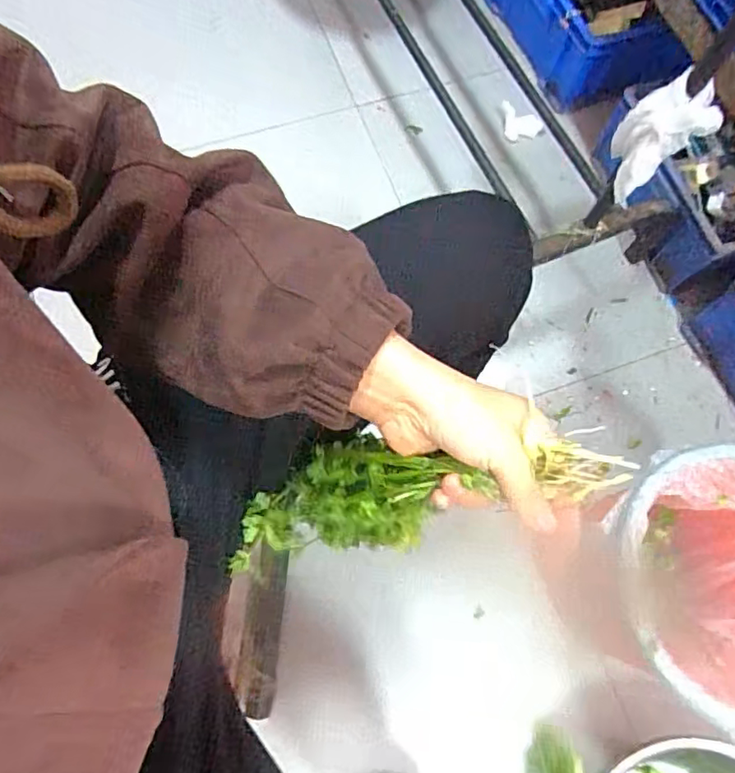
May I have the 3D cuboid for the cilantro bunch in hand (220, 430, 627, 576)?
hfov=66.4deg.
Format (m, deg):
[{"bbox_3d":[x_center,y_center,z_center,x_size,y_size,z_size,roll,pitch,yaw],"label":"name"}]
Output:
[{"bbox_3d":[0.019,0.066,0.354,0.257,0.078,0.063,-18,67,31],"label":"cilantro bunch in hand"}]

